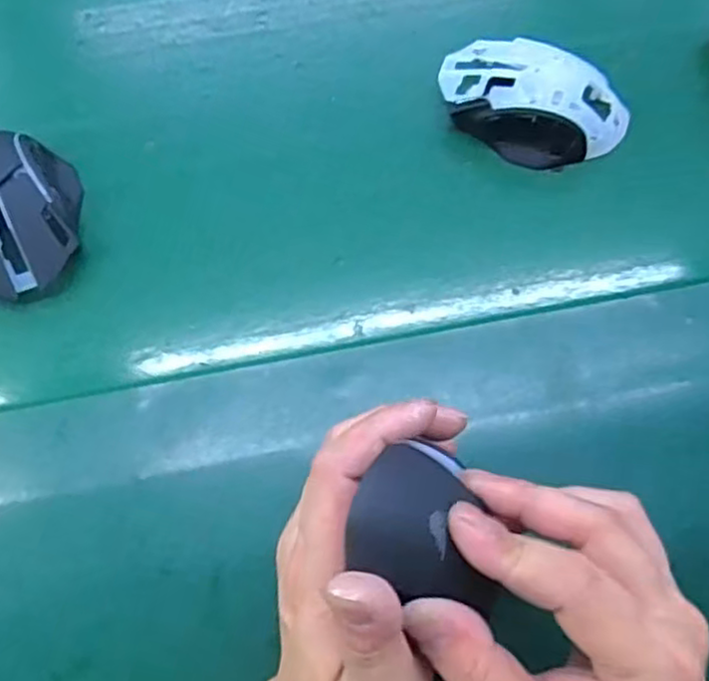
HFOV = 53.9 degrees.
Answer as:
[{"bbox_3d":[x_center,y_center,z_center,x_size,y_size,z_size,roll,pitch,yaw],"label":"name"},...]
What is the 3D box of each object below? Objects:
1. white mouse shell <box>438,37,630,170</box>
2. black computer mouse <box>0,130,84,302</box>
[{"bbox_3d":[0.109,-0.149,0.431,0.115,0.031,0.068,27,73,9],"label":"white mouse shell"},{"bbox_3d":[-0.195,-0.074,0.404,0.071,0.034,0.104,-17,71,-5],"label":"black computer mouse"}]

